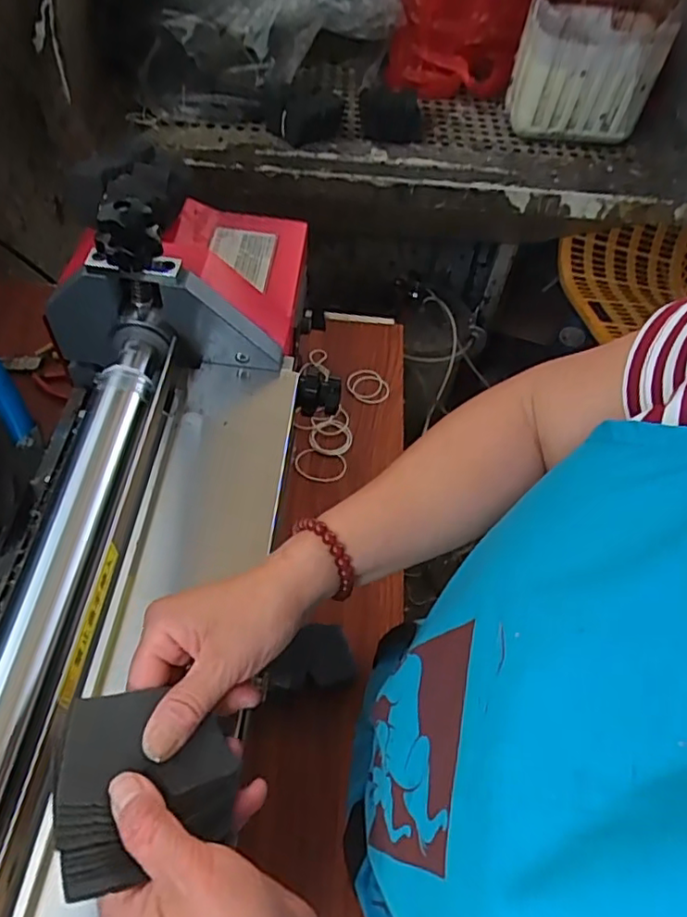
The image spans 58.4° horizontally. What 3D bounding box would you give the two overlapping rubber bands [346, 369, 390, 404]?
[{"bbox_3d":[0.031,-0.096,0.803,0.054,0.008,0.061,-2,56,-5],"label":"two overlapping rubber bands"}]

